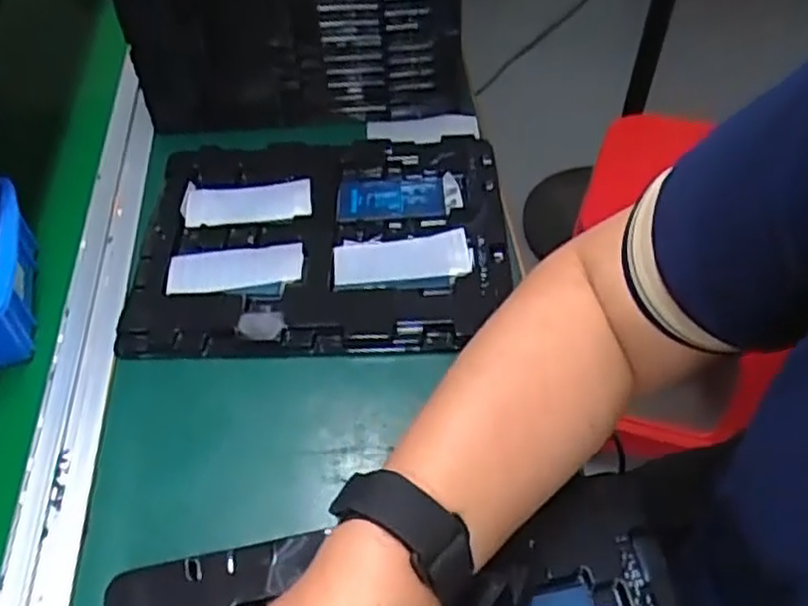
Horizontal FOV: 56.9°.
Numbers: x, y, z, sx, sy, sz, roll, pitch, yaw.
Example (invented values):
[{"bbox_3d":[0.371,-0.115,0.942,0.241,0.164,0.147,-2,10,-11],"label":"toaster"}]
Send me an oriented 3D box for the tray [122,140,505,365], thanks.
[{"bbox_3d":[-0.063,-0.054,0.575,0.272,0.017,0.220,-3,50,2],"label":"tray"}]

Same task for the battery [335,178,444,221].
[{"bbox_3d":[-0.010,-0.084,0.603,0.085,0.009,0.044,-3,50,2],"label":"battery"}]

